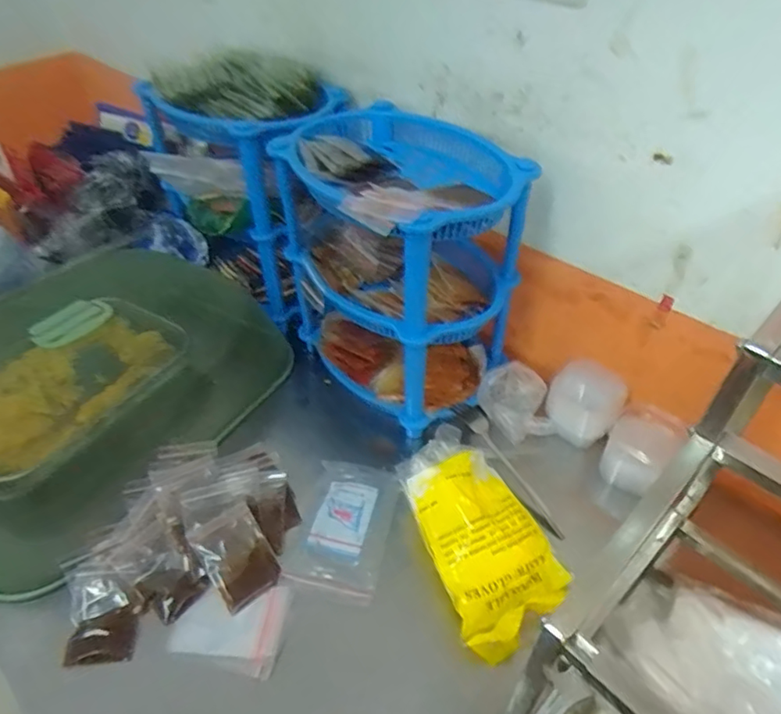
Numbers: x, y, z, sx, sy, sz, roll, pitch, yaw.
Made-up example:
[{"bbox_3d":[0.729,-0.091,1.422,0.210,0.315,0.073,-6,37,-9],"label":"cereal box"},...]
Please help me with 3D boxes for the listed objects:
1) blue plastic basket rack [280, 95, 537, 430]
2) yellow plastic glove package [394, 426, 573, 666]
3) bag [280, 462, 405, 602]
[{"bbox_3d":[0.011,-0.107,0.706,0.209,0.306,0.280,-24,48,-23],"label":"blue plastic basket rack"},{"bbox_3d":[0.094,0.172,0.593,0.122,0.076,0.232,-14,45,-14],"label":"yellow plastic glove package"},{"bbox_3d":[-0.051,0.186,0.624,0.105,0.011,0.147,14,53,9],"label":"bag"}]

